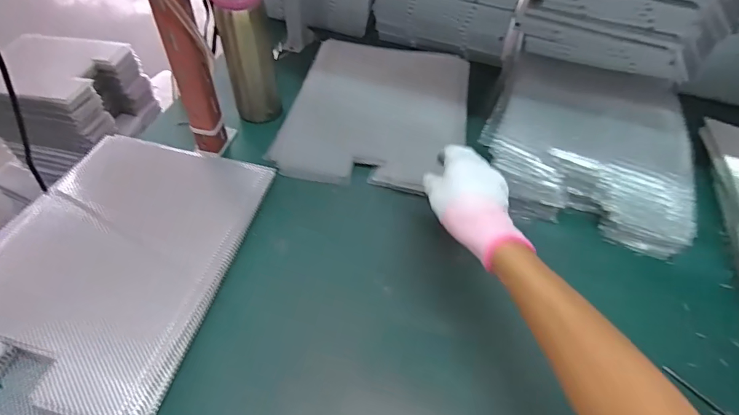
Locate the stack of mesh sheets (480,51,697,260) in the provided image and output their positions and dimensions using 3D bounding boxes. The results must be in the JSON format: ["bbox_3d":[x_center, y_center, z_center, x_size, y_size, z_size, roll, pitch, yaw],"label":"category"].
[{"bbox_3d":[0.329,-0.118,0.650,0.287,0.088,0.338,17,51,9],"label":"stack of mesh sheets"}]

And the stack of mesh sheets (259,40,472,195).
[{"bbox_3d":[0.014,-0.150,0.664,0.276,0.025,0.284,7,61,4],"label":"stack of mesh sheets"}]

